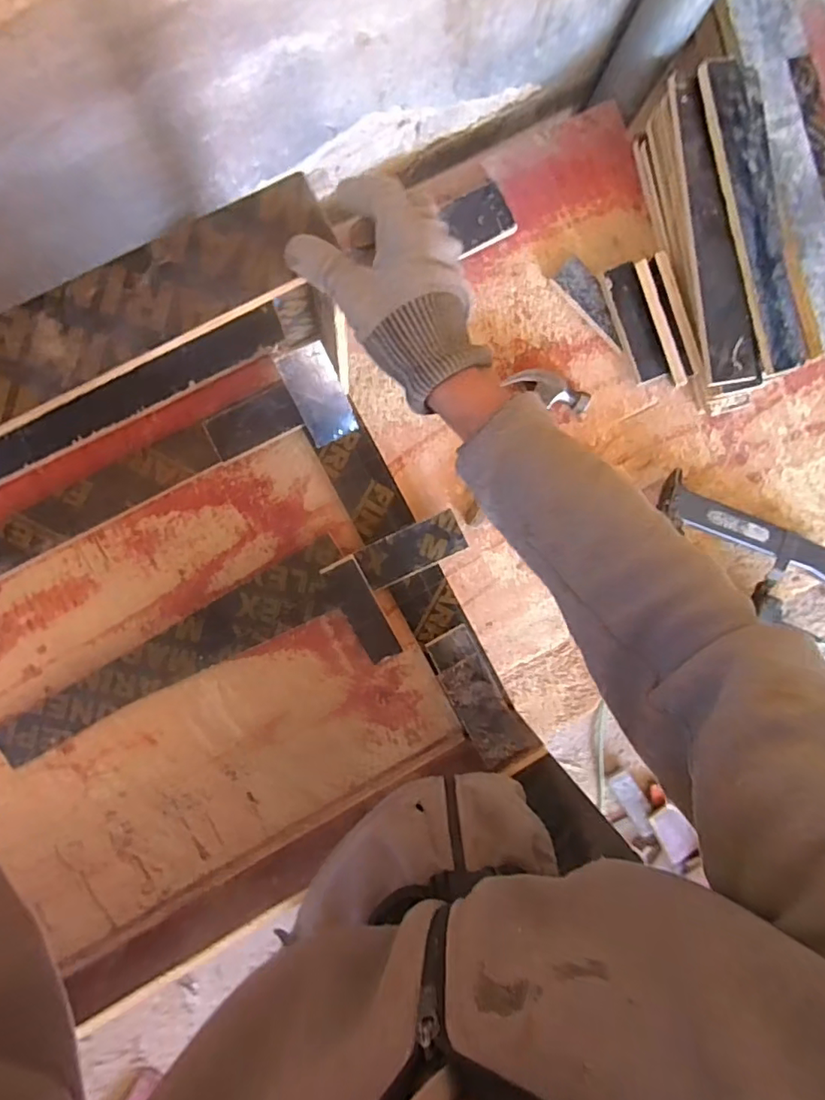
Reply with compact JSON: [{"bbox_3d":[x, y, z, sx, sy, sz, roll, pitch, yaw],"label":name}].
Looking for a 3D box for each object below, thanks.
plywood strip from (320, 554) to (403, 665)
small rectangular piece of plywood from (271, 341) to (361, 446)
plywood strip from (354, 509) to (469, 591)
[{"bbox_3d":[-0.067,0.083,0.757,0.051,0.017,0.160,-29,113,-5],"label":"plywood strip"},{"bbox_3d":[-0.113,-0.189,0.684,0.064,0.155,0.018,-26,63,-4],"label":"small rectangular piece of plywood"},{"bbox_3d":[-0.001,0.001,0.767,0.146,0.024,0.065,-25,95,-6],"label":"plywood strip"}]

